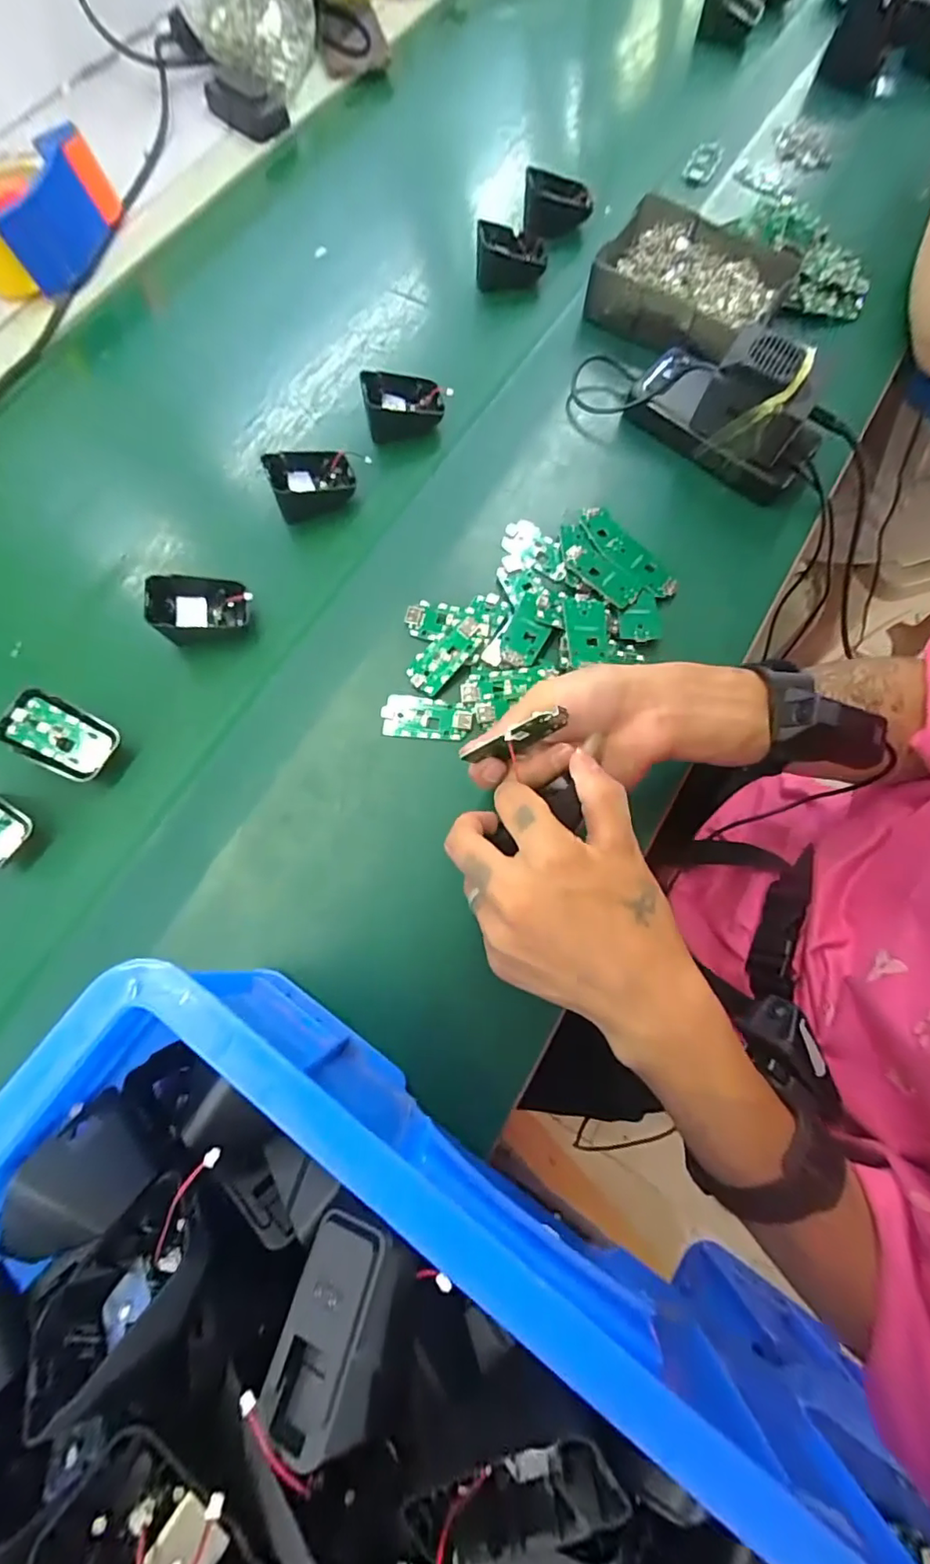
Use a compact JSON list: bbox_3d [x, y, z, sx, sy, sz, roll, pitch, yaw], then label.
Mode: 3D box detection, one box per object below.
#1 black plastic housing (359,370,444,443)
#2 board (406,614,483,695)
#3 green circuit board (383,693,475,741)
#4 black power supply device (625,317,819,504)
[{"bbox_3d":[-0.051,-0.321,0.464,0.068,0.040,0.050,-10,73,-2],"label":"black plastic housing"},{"bbox_3d":[-0.014,-0.096,0.404,0.064,0.004,0.030,-46,73,-2],"label":"board"},{"bbox_3d":[-0.028,-0.047,0.398,0.064,0.004,0.031,6,73,3],"label":"green circuit board"},{"bbox_3d":[0.215,-0.312,0.435,0.155,0.074,0.077,39,77,12],"label":"black power supply device"}]

